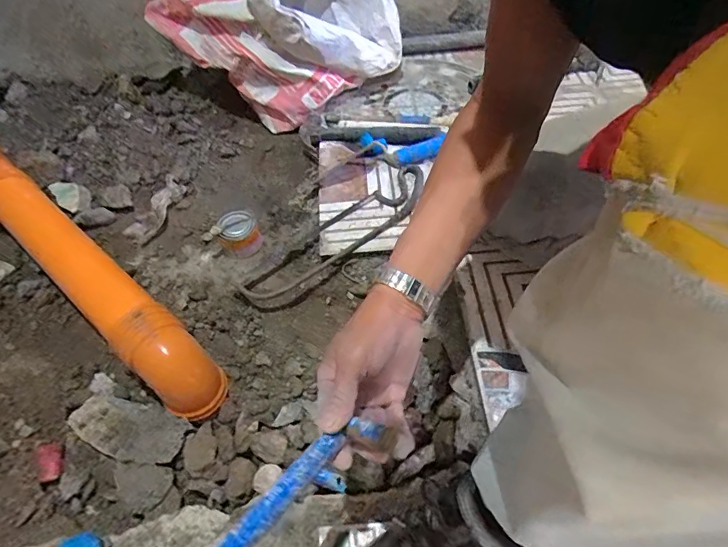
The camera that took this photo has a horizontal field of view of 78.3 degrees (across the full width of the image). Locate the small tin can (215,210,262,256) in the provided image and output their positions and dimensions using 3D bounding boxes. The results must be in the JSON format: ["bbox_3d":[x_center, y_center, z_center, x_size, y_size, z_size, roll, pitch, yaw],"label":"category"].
[{"bbox_3d":[-0.225,-0.075,0.793,0.069,0.049,0.074,-28,54,-16],"label":"small tin can"}]

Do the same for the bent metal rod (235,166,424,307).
[{"bbox_3d":[-0.037,-0.068,0.777,0.392,0.037,0.098,-33,56,-19],"label":"bent metal rod"}]

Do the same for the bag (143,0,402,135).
[{"bbox_3d":[-0.178,-0.540,0.945,0.436,0.329,0.285,-26,54,-14],"label":"bag"}]

